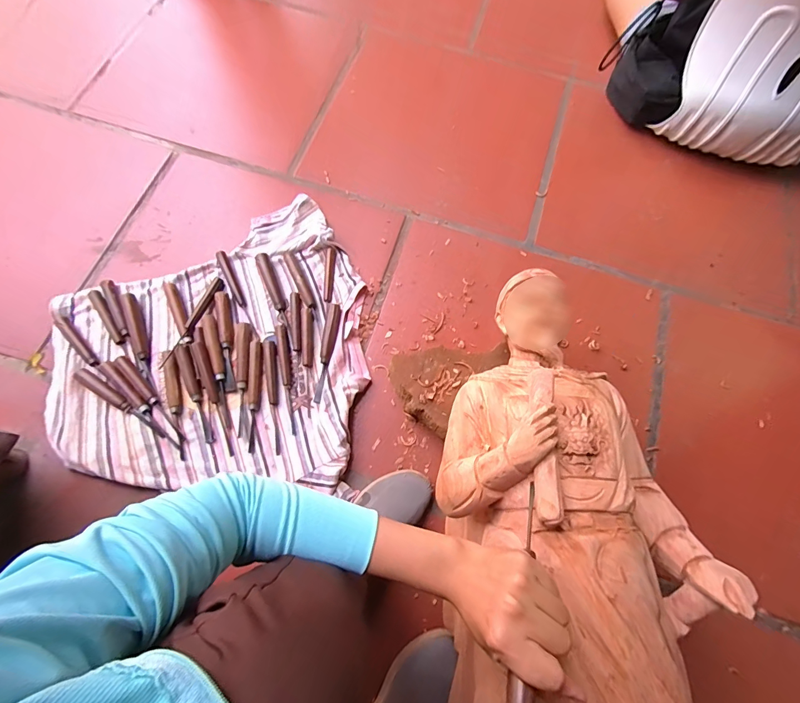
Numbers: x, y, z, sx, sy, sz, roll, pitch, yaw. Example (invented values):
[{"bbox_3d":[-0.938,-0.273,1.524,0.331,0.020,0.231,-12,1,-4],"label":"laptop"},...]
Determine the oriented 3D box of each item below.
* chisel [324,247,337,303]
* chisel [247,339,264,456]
[{"bbox_3d":[-0.129,-0.140,0.708,0.017,0.009,0.108,2,68,-1],"label":"chisel"},{"bbox_3d":[-0.237,0.068,0.630,0.021,0.014,0.179,-3,68,-3],"label":"chisel"}]

